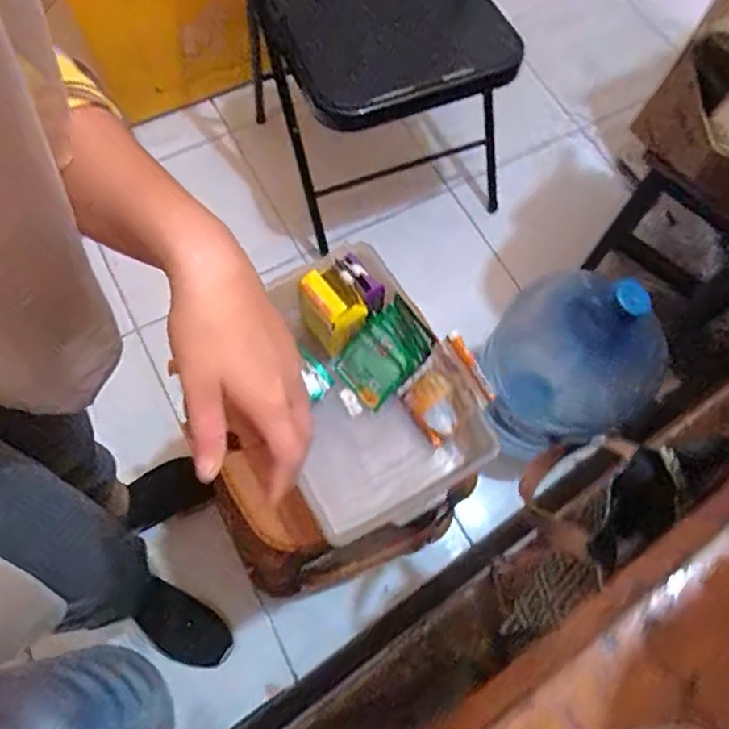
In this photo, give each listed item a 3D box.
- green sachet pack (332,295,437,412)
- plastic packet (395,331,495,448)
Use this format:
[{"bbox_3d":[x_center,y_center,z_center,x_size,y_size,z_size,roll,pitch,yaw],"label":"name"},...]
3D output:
[{"bbox_3d":[0.019,-0.008,0.637,0.072,0.014,0.118,48,120,11],"label":"green sachet pack"},{"bbox_3d":[0.082,0.029,0.611,0.013,0.117,0.077,-20,67,-44],"label":"plastic packet"}]

